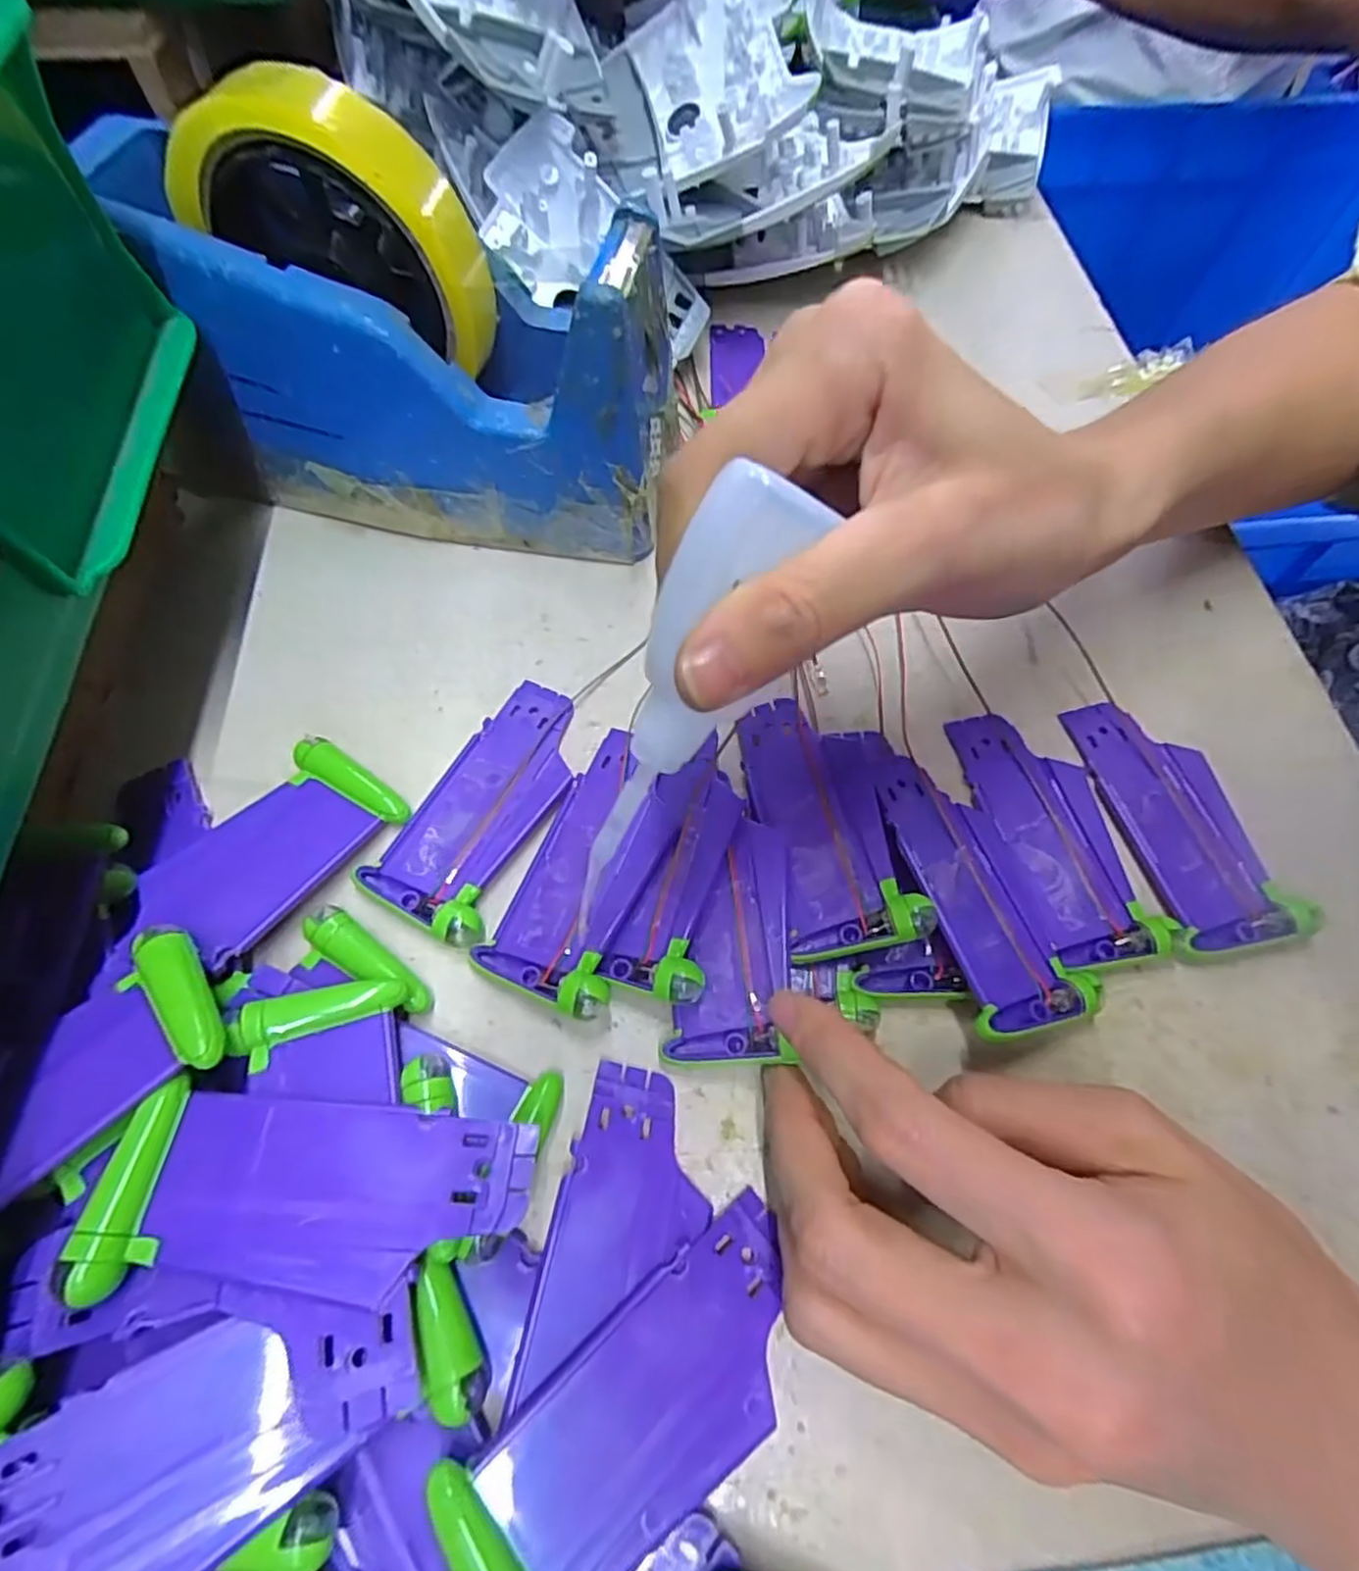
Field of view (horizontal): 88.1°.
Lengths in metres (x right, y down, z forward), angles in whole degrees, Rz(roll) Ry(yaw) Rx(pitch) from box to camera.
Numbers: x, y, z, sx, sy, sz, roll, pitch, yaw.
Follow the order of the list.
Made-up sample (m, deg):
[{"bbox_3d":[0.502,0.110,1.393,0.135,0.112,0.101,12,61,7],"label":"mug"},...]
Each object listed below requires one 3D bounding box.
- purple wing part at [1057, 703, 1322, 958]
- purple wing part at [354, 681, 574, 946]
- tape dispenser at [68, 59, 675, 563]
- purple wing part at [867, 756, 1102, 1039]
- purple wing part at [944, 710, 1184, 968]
[{"bbox_3d":[0.163,0.009,0.230,0.039,0.007,0.088,-9,64,-6],"label":"purple wing part"},{"bbox_3d":[-0.060,0.005,0.228,0.040,0.008,0.088,27,66,11],"label":"purple wing part"},{"bbox_3d":[-0.085,-0.154,0.245,0.165,0.117,0.070,8,63,2],"label":"tape dispenser"},{"bbox_3d":[0.089,0.028,0.212,0.039,0.006,0.087,-1,58,-23],"label":"purple wing part"},{"bbox_3d":[0.122,0.014,0.228,0.040,0.007,0.087,-9,64,-6],"label":"purple wing part"}]

